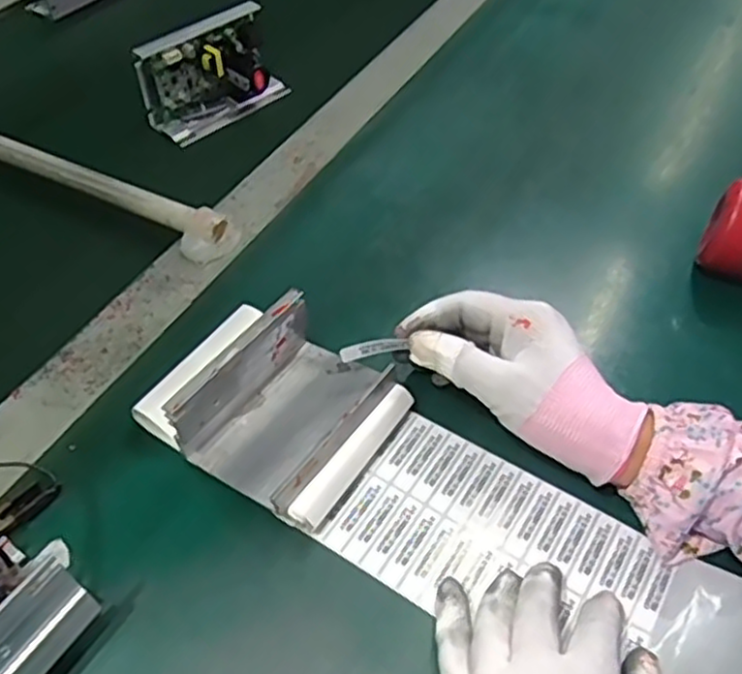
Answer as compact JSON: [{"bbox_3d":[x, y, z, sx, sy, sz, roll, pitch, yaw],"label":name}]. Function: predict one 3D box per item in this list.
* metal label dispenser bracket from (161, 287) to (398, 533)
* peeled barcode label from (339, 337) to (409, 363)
[{"bbox_3d":[-0.046,0.040,0.428,0.088,0.055,0.114,28,55,21],"label":"metal label dispenser bracket"},{"bbox_3d":[-0.001,0.007,0.444,0.037,0.008,0.006,-13,49,11],"label":"peeled barcode label"}]

